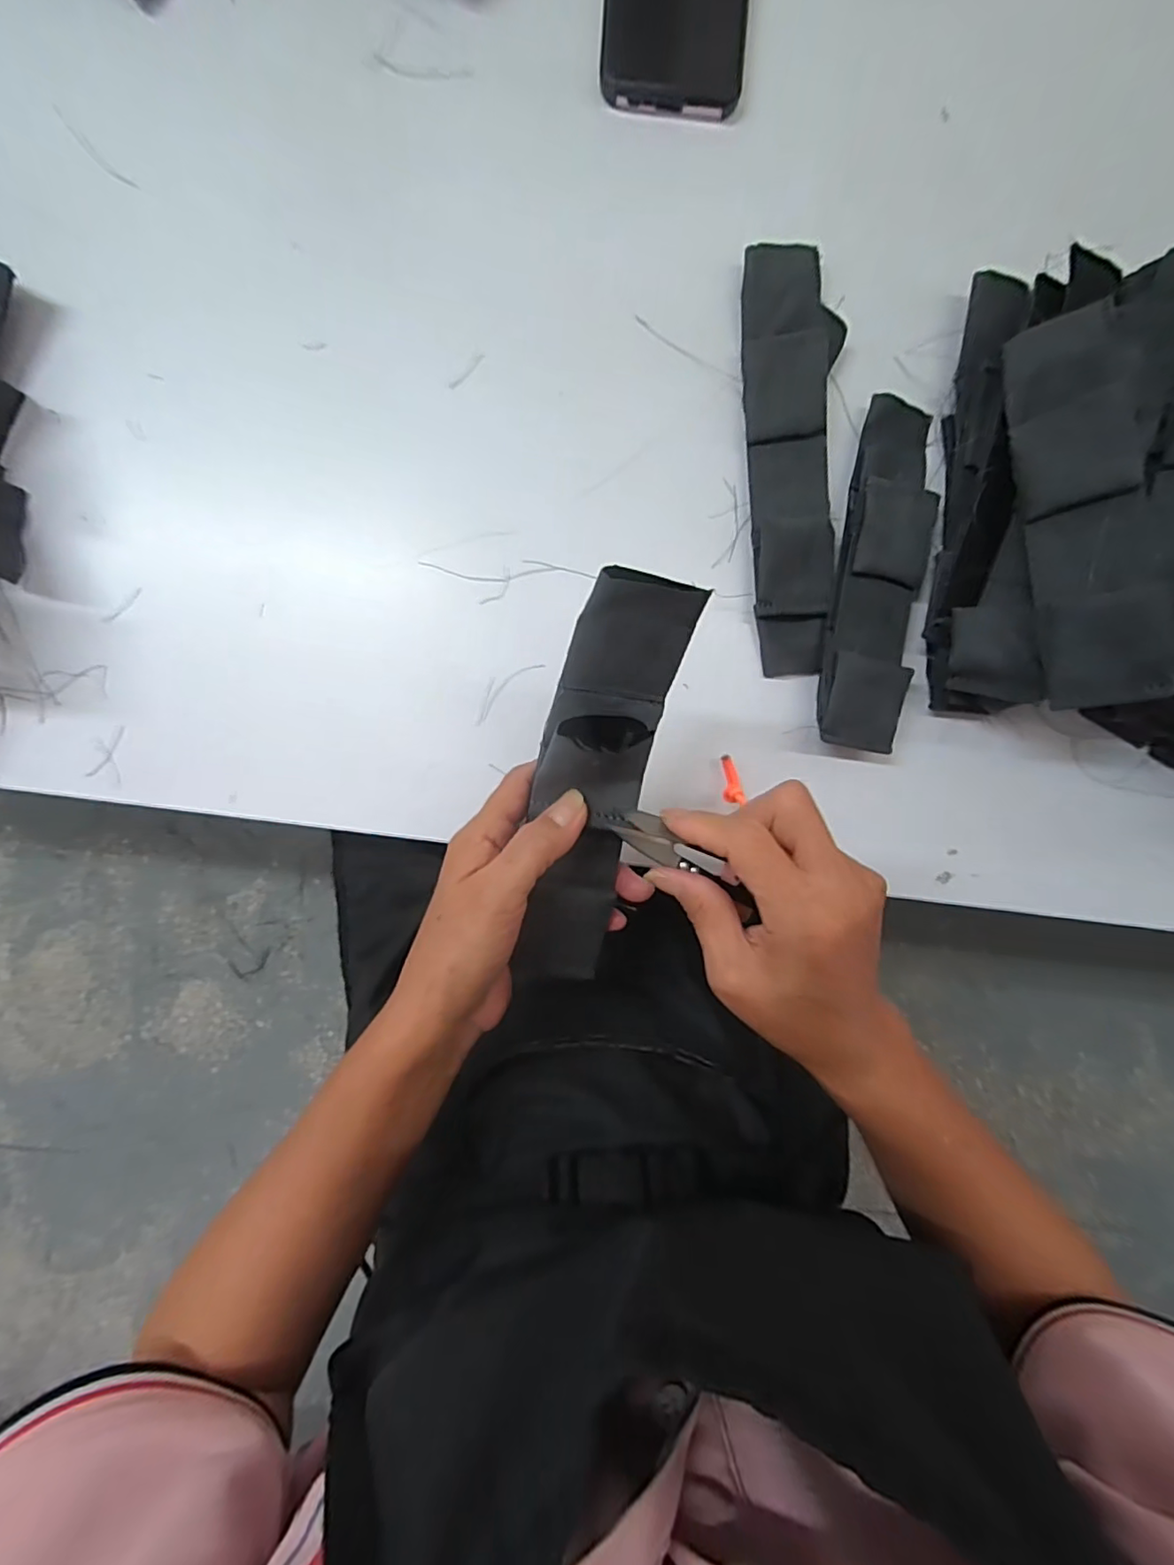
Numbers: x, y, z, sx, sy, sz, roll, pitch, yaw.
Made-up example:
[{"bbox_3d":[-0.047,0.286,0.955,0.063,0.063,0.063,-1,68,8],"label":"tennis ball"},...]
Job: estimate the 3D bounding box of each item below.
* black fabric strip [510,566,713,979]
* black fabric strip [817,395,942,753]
[{"bbox_3d":[0.002,0.010,0.253,0.047,0.030,0.191,10,116,-3],"label":"black fabric strip"},{"bbox_3d":[0.168,-0.119,0.341,0.049,0.027,0.196,8,93,-3],"label":"black fabric strip"}]

